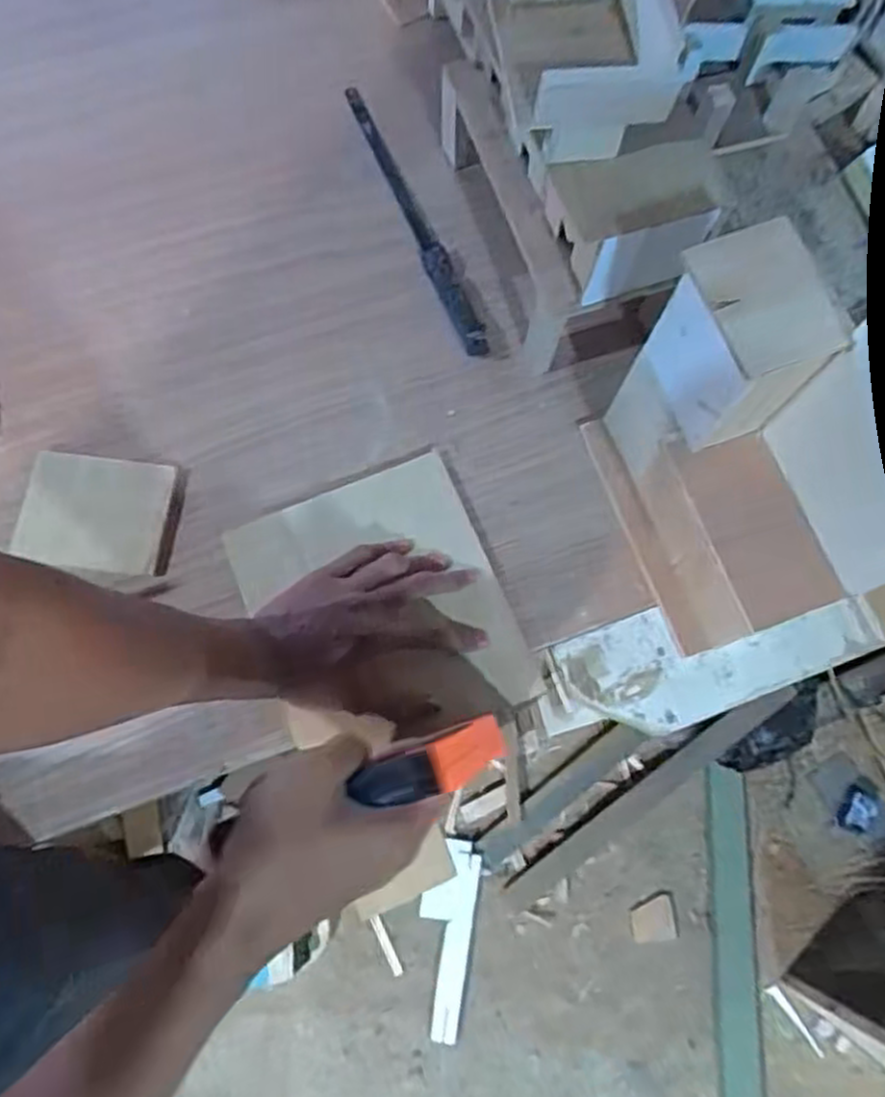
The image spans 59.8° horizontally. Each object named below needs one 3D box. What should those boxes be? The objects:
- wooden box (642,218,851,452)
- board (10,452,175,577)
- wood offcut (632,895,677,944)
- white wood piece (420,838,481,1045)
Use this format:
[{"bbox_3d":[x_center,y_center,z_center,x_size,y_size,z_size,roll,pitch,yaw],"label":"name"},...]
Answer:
[{"bbox_3d":[0.169,-0.122,0.453,0.061,0.105,0.087,-15,77,-7],"label":"wooden box"},{"bbox_3d":[-0.262,-0.028,0.582,0.099,0.017,0.088,6,76,-2],"label":"board"},{"bbox_3d":[0.325,0.574,1.188,0.063,0.004,0.059,-7,77,-5],"label":"wood offcut"},{"bbox_3d":[0.002,0.602,1.196,0.080,0.029,0.280,9,71,3],"label":"white wood piece"}]

